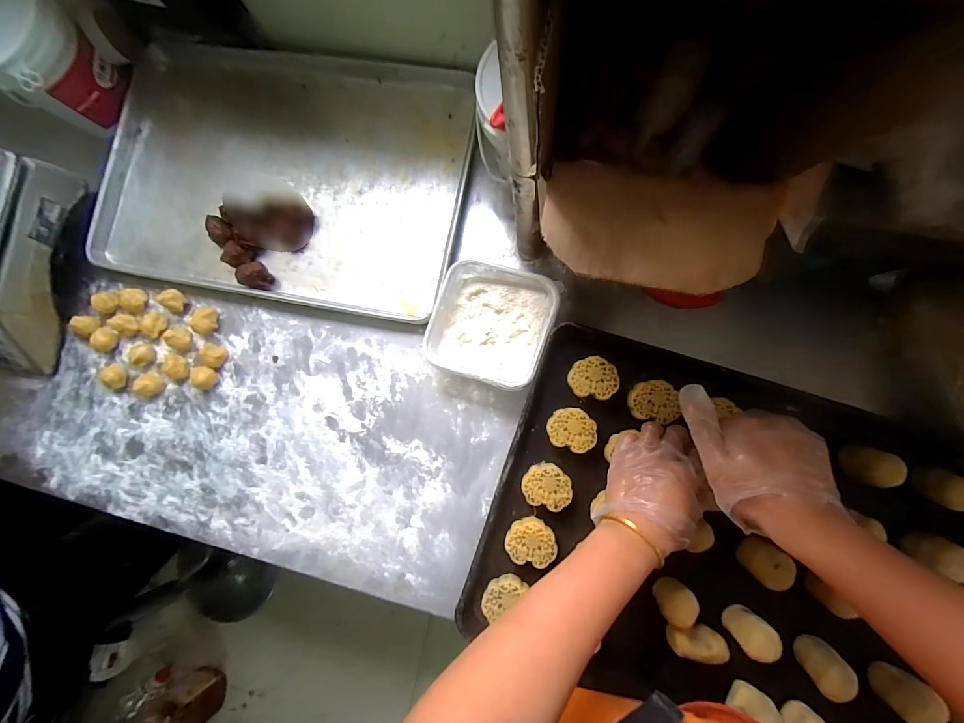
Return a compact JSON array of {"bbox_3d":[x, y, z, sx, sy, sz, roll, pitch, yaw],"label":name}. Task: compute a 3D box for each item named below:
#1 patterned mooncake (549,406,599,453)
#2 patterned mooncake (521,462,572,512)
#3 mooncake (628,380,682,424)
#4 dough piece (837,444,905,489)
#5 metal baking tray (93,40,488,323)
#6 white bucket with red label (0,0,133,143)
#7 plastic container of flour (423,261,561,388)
[{"bbox_3d":[0.113,0.085,0.512,0.059,0.020,0.051,18,86,8],"label":"patterned mooncake"},{"bbox_3d":[0.081,0.154,0.506,0.059,0.021,0.052,16,86,8],"label":"patterned mooncake"},{"bbox_3d":[0.210,0.050,0.506,0.055,0.023,0.050,-2,83,6],"label":"mooncake"},{"bbox_3d":[0.436,0.117,0.455,0.043,0.031,0.037,31,88,9],"label":"dough piece"},{"bbox_3d":[-0.318,-0.307,0.651,0.578,0.033,0.417,10,85,6],"label":"metal baking tray"},{"bbox_3d":[-0.659,-0.457,0.628,0.145,0.151,0.146,-1,84,5],"label":"white bucket with red label"},{"bbox_3d":[0.013,-0.051,0.576,0.158,0.062,0.162,18,86,7],"label":"plastic container of flour"}]

